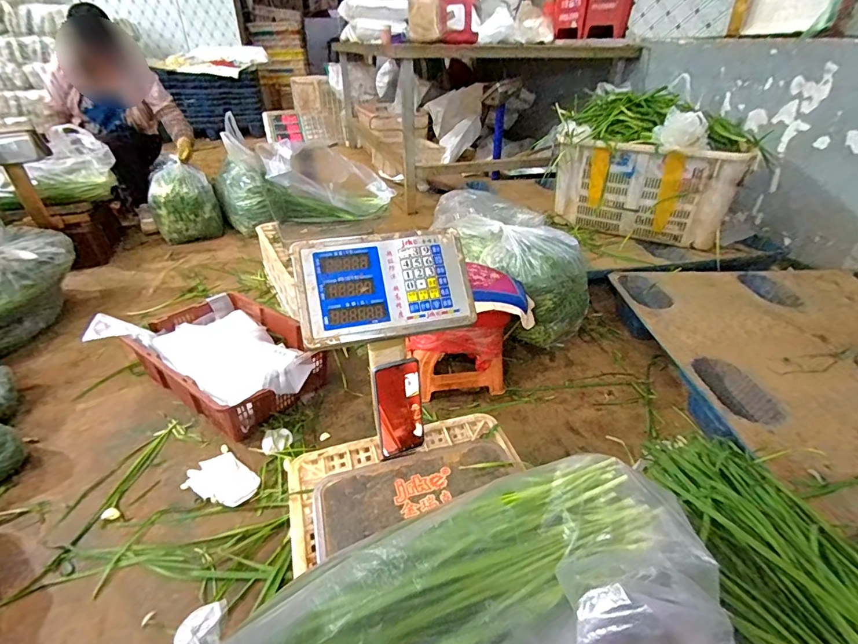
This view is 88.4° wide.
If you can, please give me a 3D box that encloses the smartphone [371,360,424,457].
[{"bbox_3d":[-0.046,0.138,0.714,0.077,0.158,0.010,-10,17,-20],"label":"smartphone"}]

